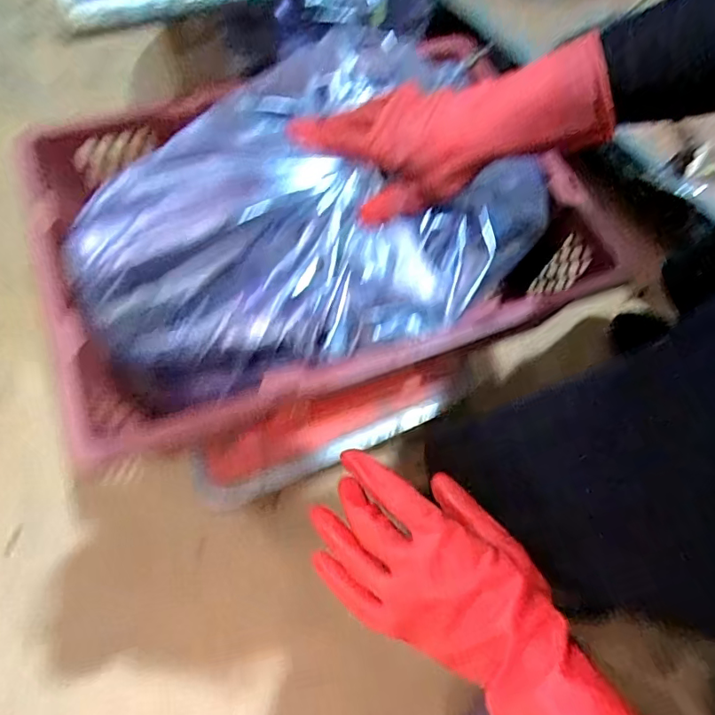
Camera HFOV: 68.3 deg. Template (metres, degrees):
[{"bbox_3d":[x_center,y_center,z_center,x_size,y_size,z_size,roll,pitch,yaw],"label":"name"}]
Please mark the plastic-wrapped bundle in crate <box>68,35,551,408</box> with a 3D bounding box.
[{"bbox_3d":[-0.034,-0.116,0.446,0.385,0.117,0.254,-30,69,-17],"label":"plastic-wrapped bundle in crate"}]

